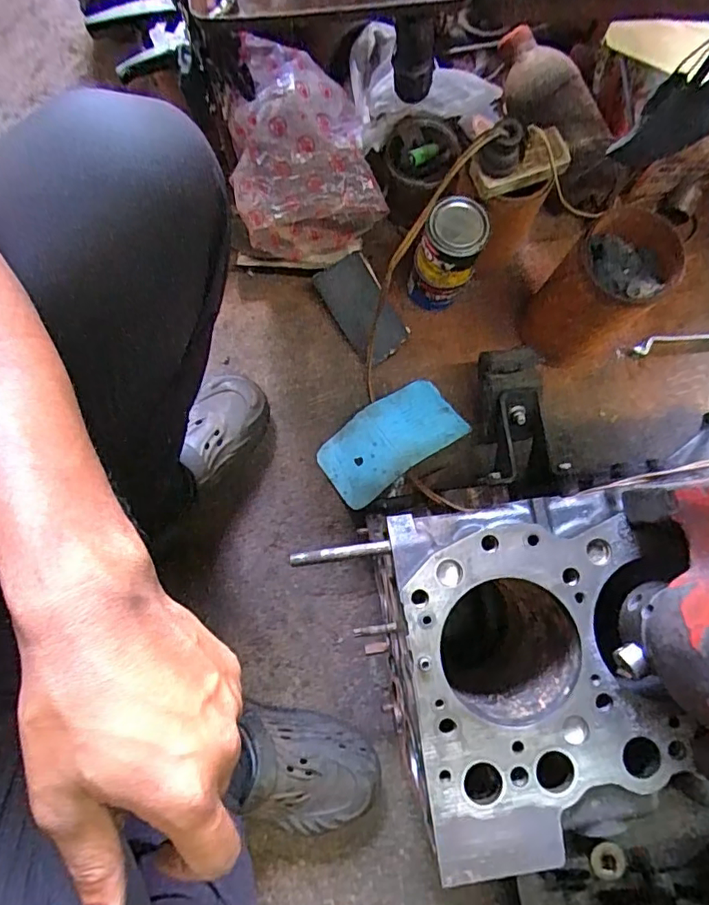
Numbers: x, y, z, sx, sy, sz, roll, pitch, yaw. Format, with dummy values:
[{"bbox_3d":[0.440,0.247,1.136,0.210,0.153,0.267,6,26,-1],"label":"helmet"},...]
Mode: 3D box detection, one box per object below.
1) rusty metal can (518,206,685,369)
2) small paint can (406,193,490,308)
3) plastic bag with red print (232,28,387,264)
[{"bbox_3d":[0.272,-0.178,0.623,0.098,0.175,0.099,0,80,-1],"label":"rusty metal can"},{"bbox_3d":[0.110,-0.235,0.654,0.069,0.152,0.074,0,79,0],"label":"small paint can"},{"bbox_3d":[-0.068,-0.353,0.676,0.160,0.166,0.199,-14,80,-3],"label":"plastic bag with red print"}]

